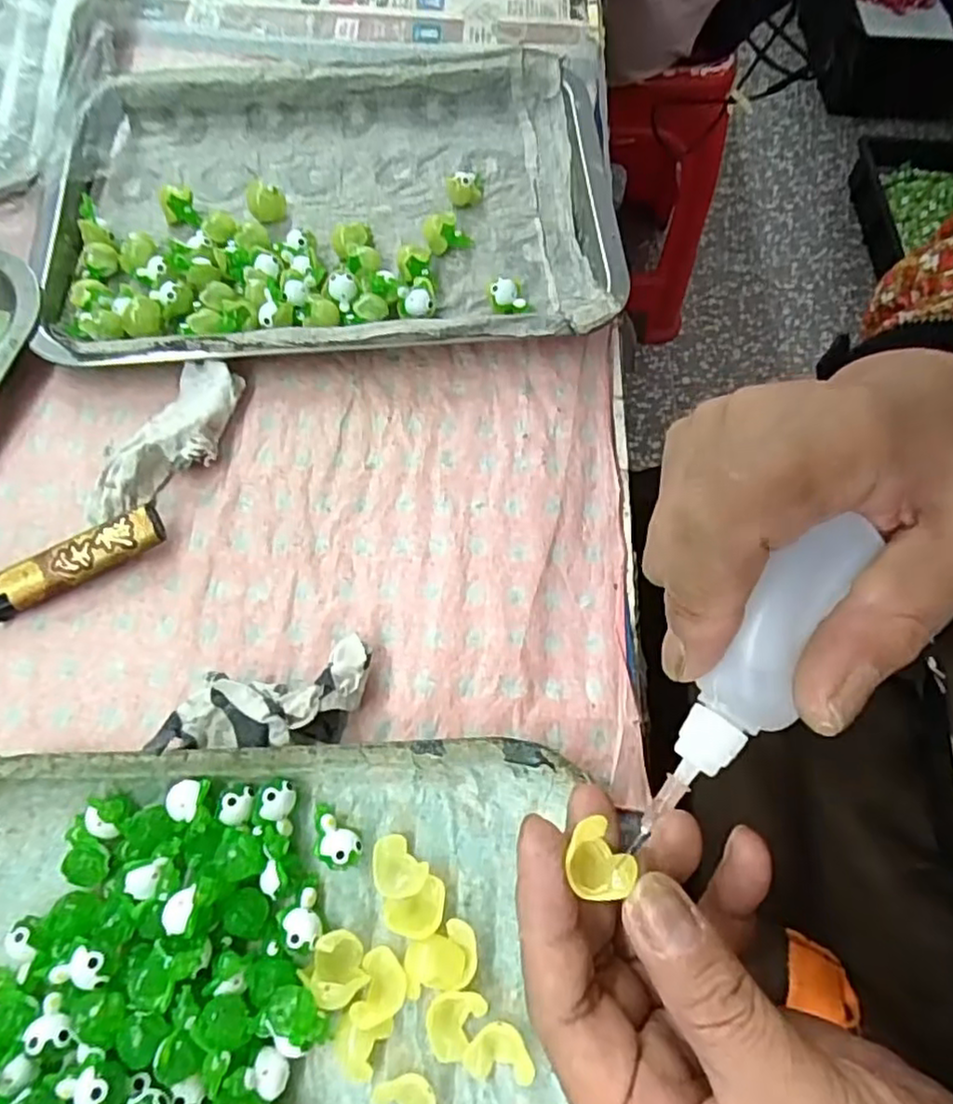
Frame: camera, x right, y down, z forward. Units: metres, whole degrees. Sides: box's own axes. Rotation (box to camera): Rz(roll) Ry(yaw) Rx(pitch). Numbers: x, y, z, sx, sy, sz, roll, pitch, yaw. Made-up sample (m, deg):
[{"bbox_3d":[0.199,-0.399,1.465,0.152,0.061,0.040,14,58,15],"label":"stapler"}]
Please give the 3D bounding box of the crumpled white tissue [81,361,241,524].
[{"bbox_3d":[-0.151,-0.054,0.323,0.045,0.019,0.095,34,68,12],"label":"crumpled white tissue"}]

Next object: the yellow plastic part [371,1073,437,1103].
[{"bbox_3d":[-0.024,0.187,0.226,0.021,0.010,0.020,11,65,2],"label":"yellow plastic part"}]

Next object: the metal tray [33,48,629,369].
[{"bbox_3d":[-0.076,-0.196,0.374,0.301,0.025,0.206,-3,65,-4],"label":"metal tray"}]

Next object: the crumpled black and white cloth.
[{"bbox_3d":[-0.085,0.061,0.271,0.085,0.031,0.038,-11,66,-8],"label":"crumpled black and white cloth"}]

